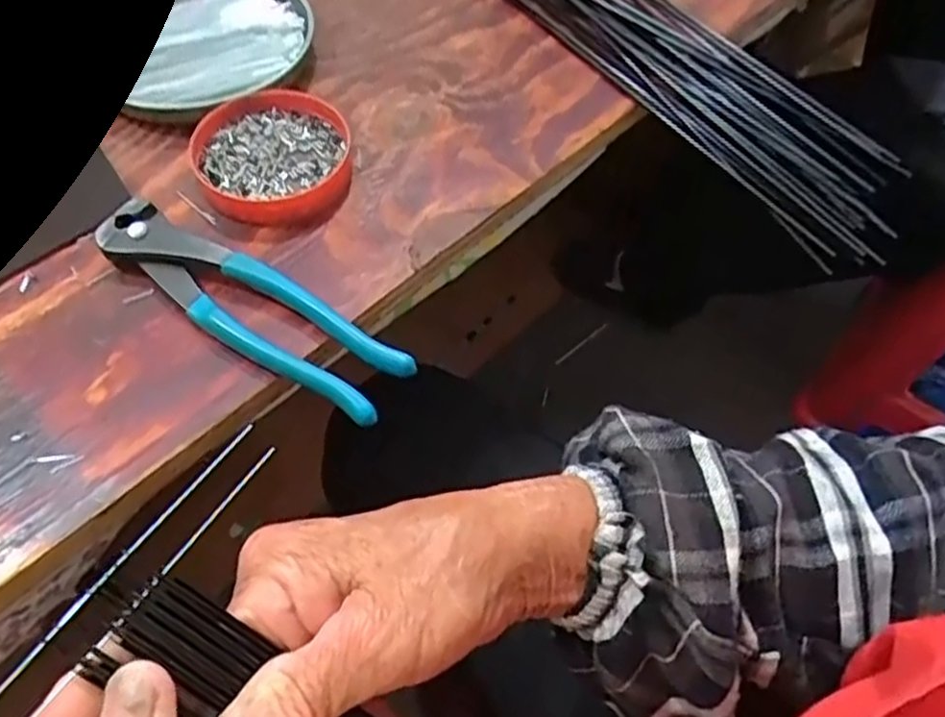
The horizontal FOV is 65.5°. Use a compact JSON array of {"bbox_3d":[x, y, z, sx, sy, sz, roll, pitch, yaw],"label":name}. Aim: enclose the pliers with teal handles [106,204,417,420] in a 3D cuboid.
[{"bbox_3d":[-0.104,-0.025,0.338,0.165,0.016,0.039,32,63,16],"label":"pliers with teal handles"}]

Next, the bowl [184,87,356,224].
[{"bbox_3d":[-0.105,-0.106,0.386,0.079,0.017,0.080,1,59,-2],"label":"bowl"}]

